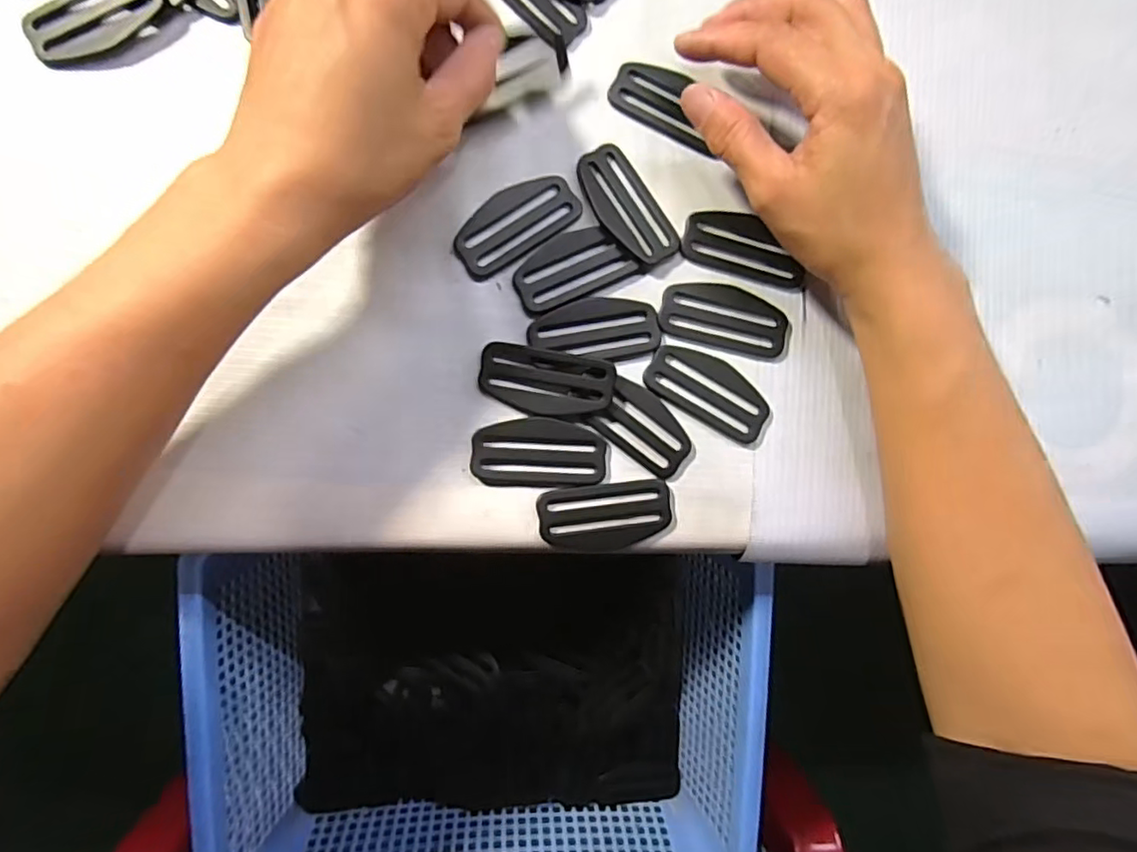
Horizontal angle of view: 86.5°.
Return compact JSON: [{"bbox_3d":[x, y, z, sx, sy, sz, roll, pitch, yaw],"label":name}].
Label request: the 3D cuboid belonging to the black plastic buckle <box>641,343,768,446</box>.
[{"bbox_3d":[0.066,-0.017,0.279,0.061,0.004,0.029,32,85,-4],"label":"black plastic buckle"}]

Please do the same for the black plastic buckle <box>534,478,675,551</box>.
[{"bbox_3d":[0.017,0.041,0.273,0.059,0.004,0.030,-5,88,-6],"label":"black plastic buckle"}]

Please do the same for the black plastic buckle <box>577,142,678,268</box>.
[{"bbox_3d":[0.026,-0.101,0.279,0.027,0.004,0.057,-34,91,-6],"label":"black plastic buckle"}]

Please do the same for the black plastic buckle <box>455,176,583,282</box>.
[{"bbox_3d":[-0.025,-0.093,0.274,0.060,0.004,0.030,-36,91,-6],"label":"black plastic buckle"}]

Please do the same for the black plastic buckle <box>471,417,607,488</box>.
[{"bbox_3d":[-0.013,0.012,0.268,0.058,0.004,0.030,2,87,-6],"label":"black plastic buckle"}]

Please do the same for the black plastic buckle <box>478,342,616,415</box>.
[{"bbox_3d":[-0.010,-0.020,0.269,0.059,0.006,0.028,10,86,-6],"label":"black plastic buckle"}]

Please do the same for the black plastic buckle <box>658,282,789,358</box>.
[{"bbox_3d":[0.073,-0.051,0.281,0.060,0.004,0.029,14,86,-5],"label":"black plastic buckle"}]

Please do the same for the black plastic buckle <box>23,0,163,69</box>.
[{"bbox_3d":[-0.201,-0.174,0.258,0.057,0.011,0.034,-40,92,-6],"label":"black plastic buckle"}]

